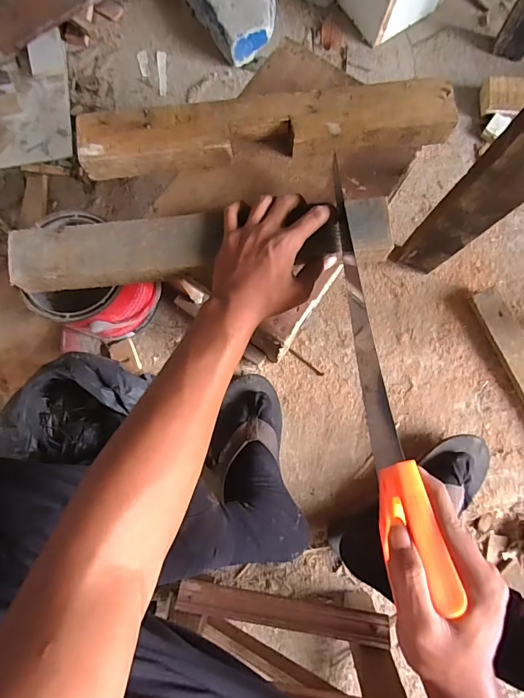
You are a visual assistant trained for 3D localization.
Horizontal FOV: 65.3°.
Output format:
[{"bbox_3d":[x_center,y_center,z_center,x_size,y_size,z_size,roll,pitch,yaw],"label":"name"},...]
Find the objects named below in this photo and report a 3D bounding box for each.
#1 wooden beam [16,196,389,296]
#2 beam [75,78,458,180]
[{"bbox_3d":[-0.065,-0.112,0.443,0.399,0.032,0.064,-5,82,0],"label":"wooden beam"},{"bbox_3d":[0.005,-0.250,0.467,0.410,0.044,0.063,-6,81,-1],"label":"beam"}]

